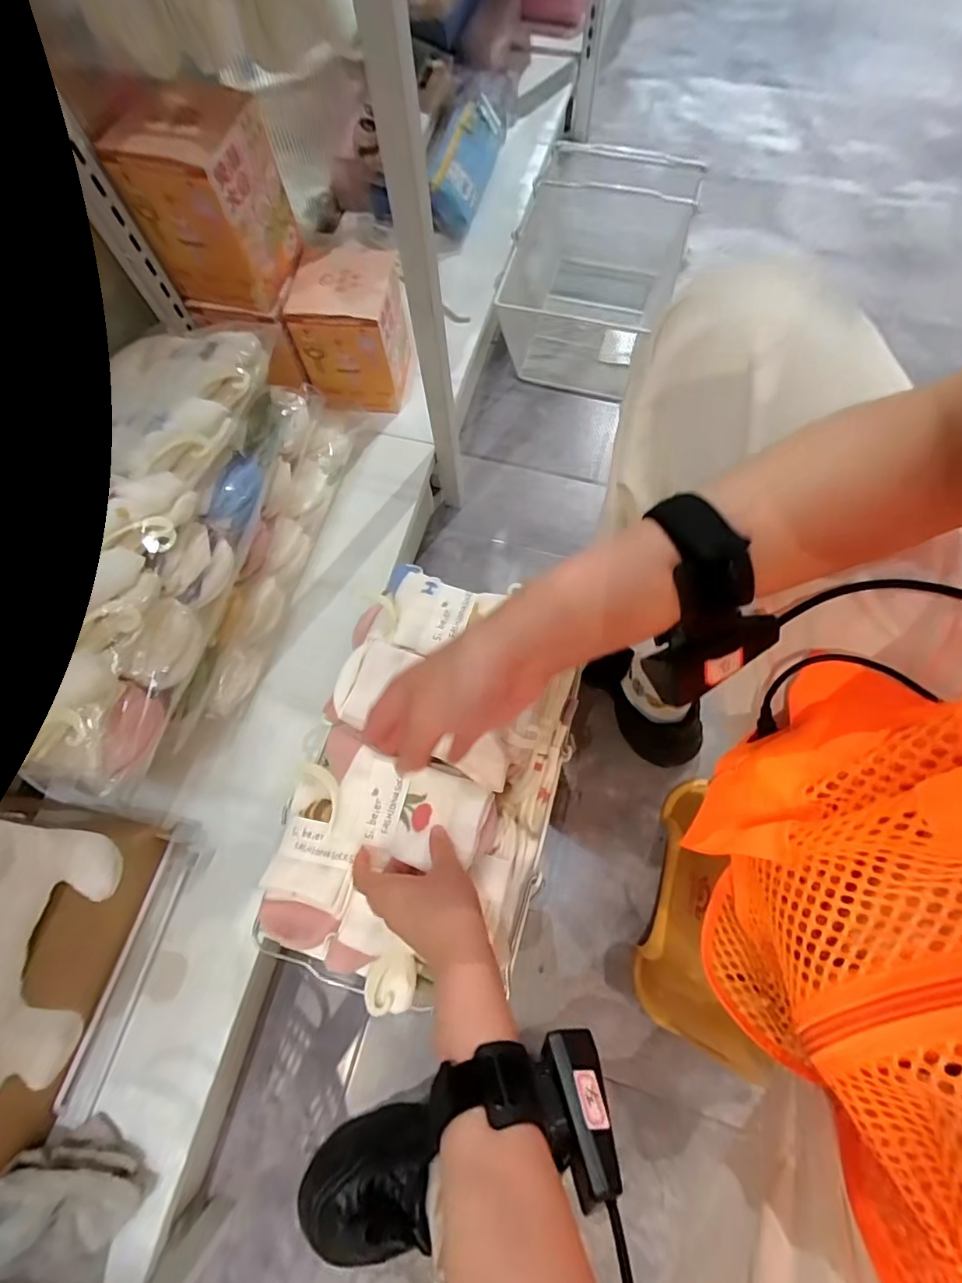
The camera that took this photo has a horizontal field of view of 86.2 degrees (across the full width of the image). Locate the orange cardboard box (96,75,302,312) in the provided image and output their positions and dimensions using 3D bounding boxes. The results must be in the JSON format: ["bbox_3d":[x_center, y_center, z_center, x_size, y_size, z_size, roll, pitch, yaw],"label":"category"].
[{"bbox_3d":[-0.280,-0.455,0.532,0.115,0.146,0.117,18,73,8],"label":"orange cardboard box"}]

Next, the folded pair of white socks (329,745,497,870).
[{"bbox_3d":[-0.055,0.144,0.431,0.130,0.032,0.075,16,73,7],"label":"folded pair of white socks"}]

